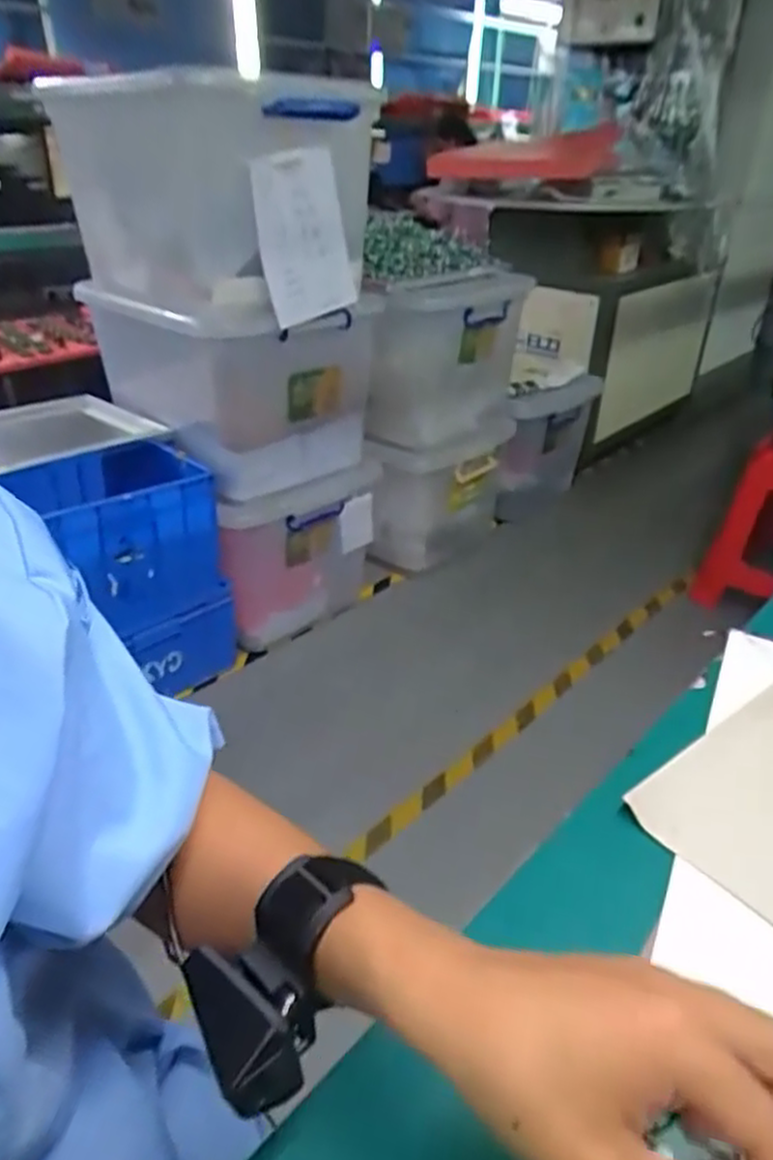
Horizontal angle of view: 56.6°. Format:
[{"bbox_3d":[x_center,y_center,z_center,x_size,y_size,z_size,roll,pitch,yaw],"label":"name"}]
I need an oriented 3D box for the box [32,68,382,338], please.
[{"bbox_3d":[-0.354,-0.809,1.533,0.602,0.420,0.421,25,38,34],"label":"box"}]

